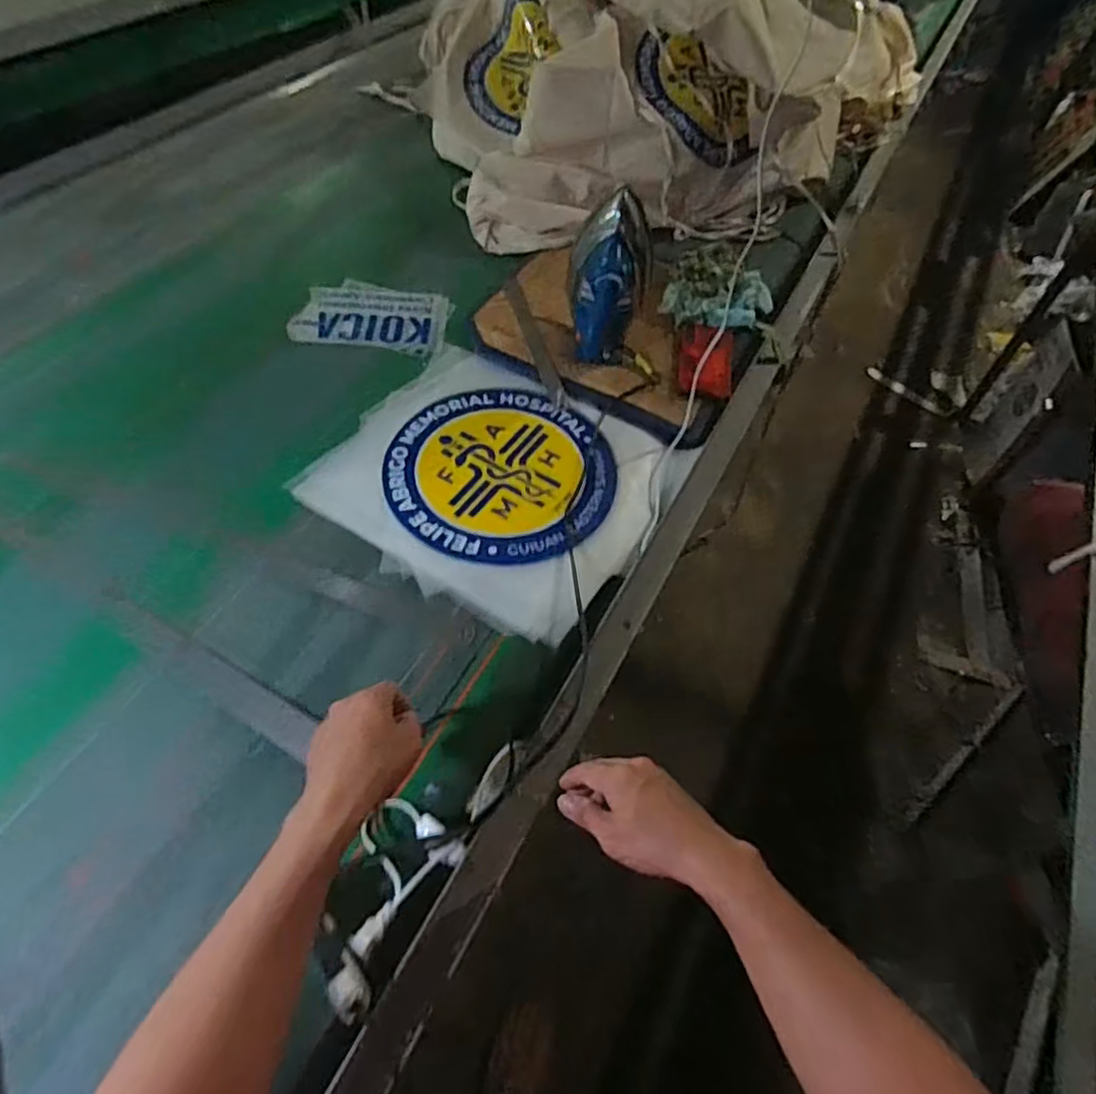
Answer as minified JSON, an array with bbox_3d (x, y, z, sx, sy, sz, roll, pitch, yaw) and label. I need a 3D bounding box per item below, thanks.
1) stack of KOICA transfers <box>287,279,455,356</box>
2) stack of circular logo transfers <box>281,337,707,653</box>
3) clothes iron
[{"bbox_3d":[-0.271,-0.364,1.072,0.229,0.013,0.161,10,53,3],"label":"stack of KOICA transfers"},{"bbox_3d":[-0.064,-0.091,0.884,0.399,0.007,0.361,26,55,15],"label":"stack of circular logo transfers"},{"bbox_3d":[0.080,-0.345,0.927,0.111,0.218,0.126,7,52,1],"label":"clothes iron"}]

